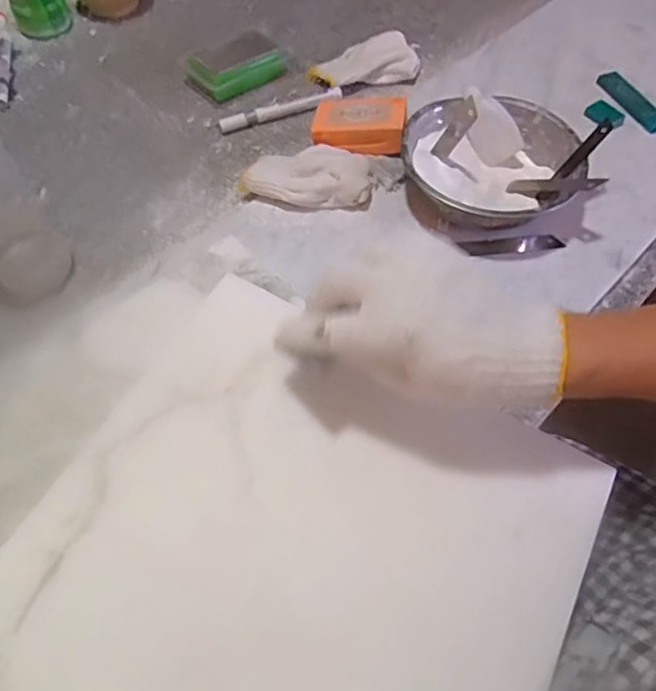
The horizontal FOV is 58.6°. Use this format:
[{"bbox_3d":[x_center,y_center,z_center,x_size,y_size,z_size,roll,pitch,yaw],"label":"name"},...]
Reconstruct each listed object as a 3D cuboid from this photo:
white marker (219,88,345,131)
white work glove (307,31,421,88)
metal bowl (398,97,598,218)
[{"bbox_3d":[-0.051,-0.260,0.646,0.139,0.019,0.017,-17,59,-10],"label":"white marker"},{"bbox_3d":[0.042,-0.331,0.677,0.130,0.024,0.062,-9,58,-5],"label":"white work glove"},{"bbox_3d":[0.152,-0.165,0.551,0.160,0.050,0.160,1,58,2],"label":"metal bowl"}]

